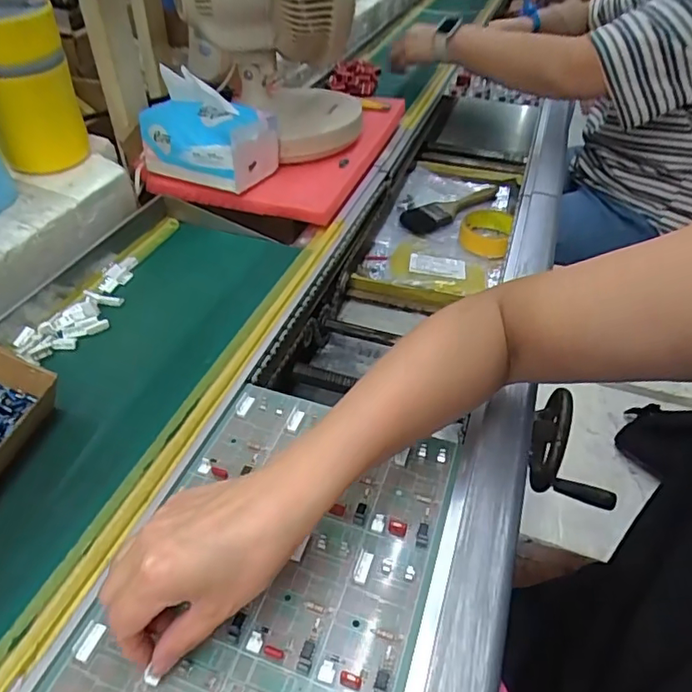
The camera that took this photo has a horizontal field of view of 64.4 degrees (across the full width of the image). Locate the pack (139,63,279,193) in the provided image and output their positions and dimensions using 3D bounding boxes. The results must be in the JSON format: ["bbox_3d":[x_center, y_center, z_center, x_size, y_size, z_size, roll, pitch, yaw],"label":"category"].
[{"bbox_3d":[-0.164,-0.252,0.639,0.144,0.101,0.088,15,44,13],"label":"pack"}]

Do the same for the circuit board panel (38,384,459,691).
[{"bbox_3d":[-0.046,0.147,0.349,0.181,0.013,0.278,16,43,12],"label":"circuit board panel"}]

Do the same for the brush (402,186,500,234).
[{"bbox_3d":[0.159,-0.215,0.849,0.192,0.019,0.057,-29,51,-29],"label":"brush"}]

